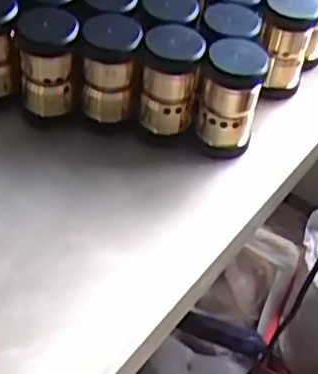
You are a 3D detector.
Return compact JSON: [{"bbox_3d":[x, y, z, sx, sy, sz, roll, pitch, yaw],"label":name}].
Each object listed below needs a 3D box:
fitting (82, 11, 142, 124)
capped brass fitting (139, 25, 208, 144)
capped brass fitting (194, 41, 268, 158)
[{"bbox_3d":[-0.036,-0.087,0.527,0.041,0.073,0.040,8,47,1],"label":"fitting"},{"bbox_3d":[0.008,-0.078,0.525,0.042,0.078,0.044,7,47,-1],"label":"capped brass fitting"},{"bbox_3d":[0.051,-0.063,0.518,0.043,0.085,0.042,12,47,4],"label":"capped brass fitting"}]

